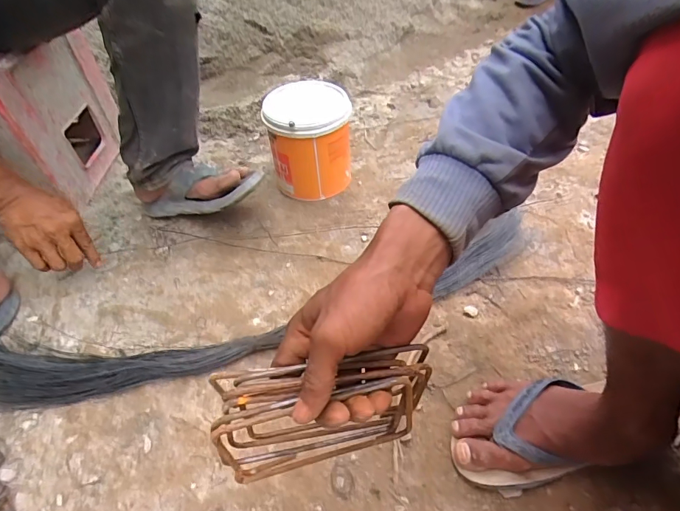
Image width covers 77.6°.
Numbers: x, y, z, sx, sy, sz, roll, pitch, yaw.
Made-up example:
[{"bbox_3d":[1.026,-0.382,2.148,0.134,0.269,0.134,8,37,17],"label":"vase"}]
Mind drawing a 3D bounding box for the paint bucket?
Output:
[{"bbox_3d":[-0.056,-0.212,0.811,0.145,0.192,0.145,-11,48,-4],"label":"paint bucket"}]

